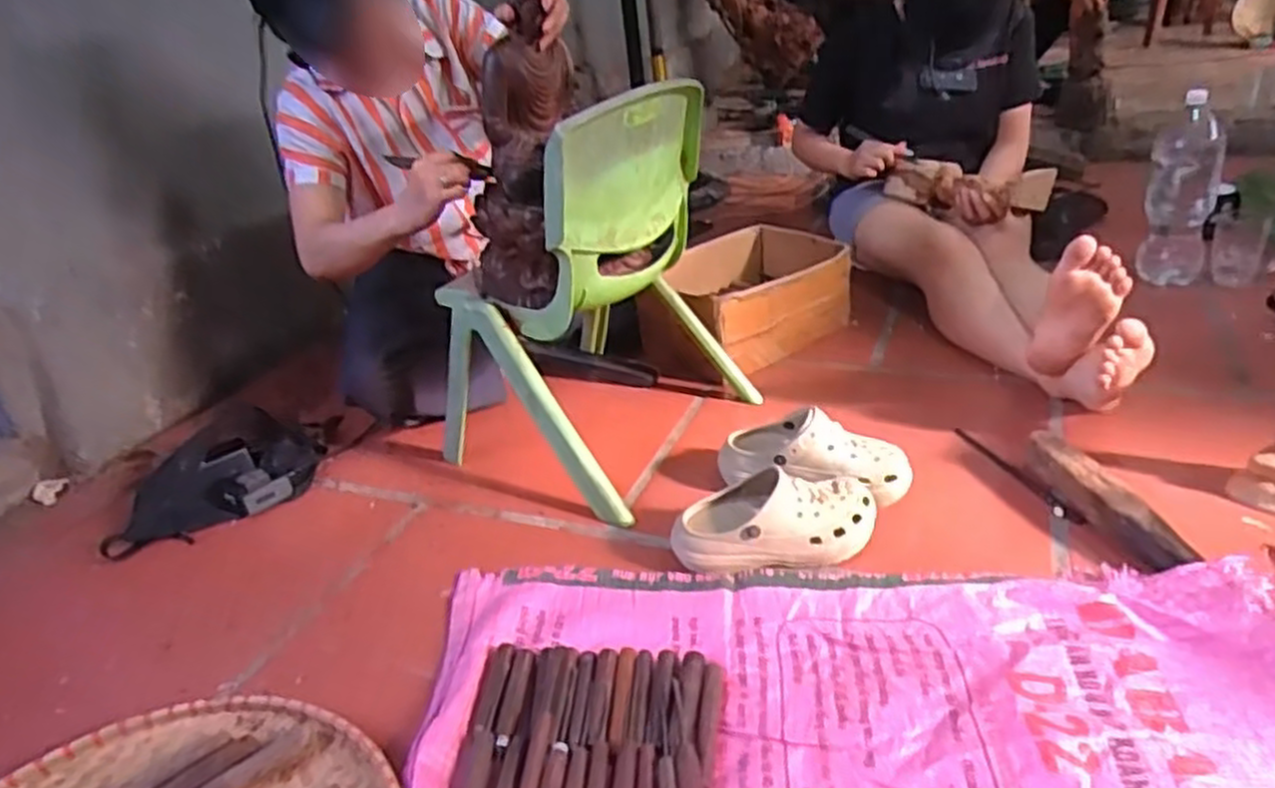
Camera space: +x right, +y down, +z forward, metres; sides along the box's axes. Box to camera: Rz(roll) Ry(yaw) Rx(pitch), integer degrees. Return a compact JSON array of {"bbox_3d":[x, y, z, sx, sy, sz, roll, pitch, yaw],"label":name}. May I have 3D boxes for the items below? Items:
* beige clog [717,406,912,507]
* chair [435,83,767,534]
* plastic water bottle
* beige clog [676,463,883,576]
[{"bbox_3d":[0.222,0.080,1.014,0.239,0.096,0.106,7,32,23],"label":"beige clog"},{"bbox_3d":[-0.063,-0.153,1.125,0.321,0.487,0.383,16,36,35],"label":"chair"},{"bbox_3d":[0.954,-0.350,1.398,0.109,0.287,0.108,15,35,33],"label":"plastic water bottle"},{"bbox_3d":[0.158,0.142,0.925,0.235,0.081,0.103,-6,29,0],"label":"beige clog"}]

